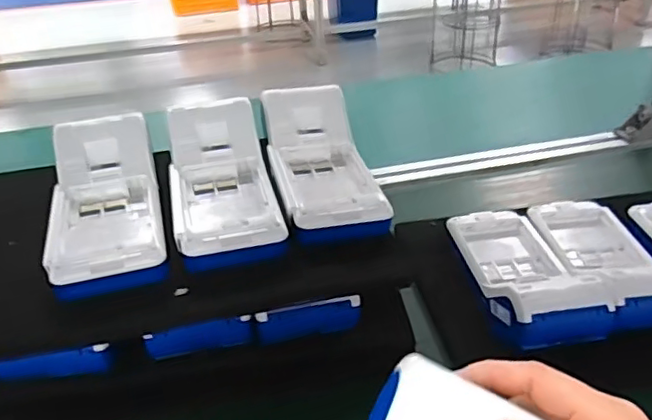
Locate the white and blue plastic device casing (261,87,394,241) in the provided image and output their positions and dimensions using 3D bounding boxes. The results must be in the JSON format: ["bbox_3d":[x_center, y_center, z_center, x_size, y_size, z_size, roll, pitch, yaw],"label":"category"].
[{"bbox_3d":[-0.005,-0.042,0.504,0.083,0.062,0.168,-9,34,-9],"label":"white and blue plastic device casing"}]

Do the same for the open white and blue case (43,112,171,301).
[{"bbox_3d":[-0.173,-0.011,0.459,0.080,0.055,0.171,-12,35,-13],"label":"open white and blue case"}]

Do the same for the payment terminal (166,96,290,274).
[{"bbox_3d":[-0.086,-0.023,0.482,0.083,0.064,0.172,-10,34,-11],"label":"payment terminal"}]

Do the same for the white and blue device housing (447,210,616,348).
[{"bbox_3d":[0.175,0.047,0.535,0.085,0.058,0.189,-6,34,-5],"label":"white and blue device housing"}]

